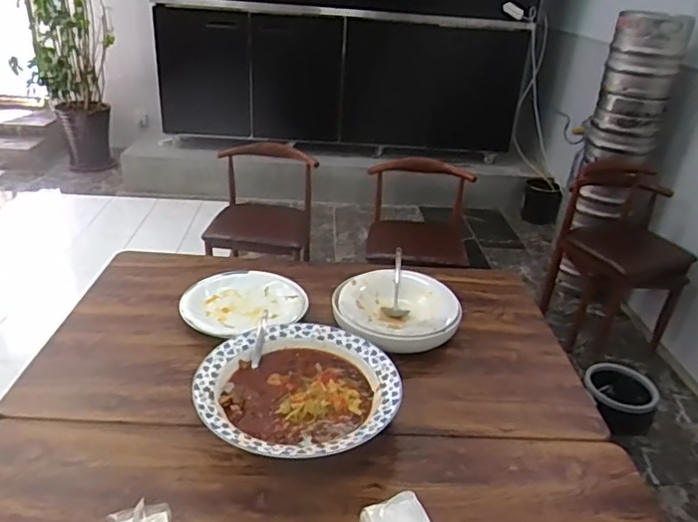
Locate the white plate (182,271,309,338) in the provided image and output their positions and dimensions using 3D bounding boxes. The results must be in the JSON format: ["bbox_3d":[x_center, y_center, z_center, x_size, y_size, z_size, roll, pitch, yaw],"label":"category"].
[{"bbox_3d":[-0.258,0.100,1.379,0.282,0.038,0.282,3,28,-1],"label":"white plate"}]

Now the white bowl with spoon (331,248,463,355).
[{"bbox_3d":[0.116,0.114,1.361,0.302,0.094,0.286,3,28,-1],"label":"white bowl with spoon"}]

